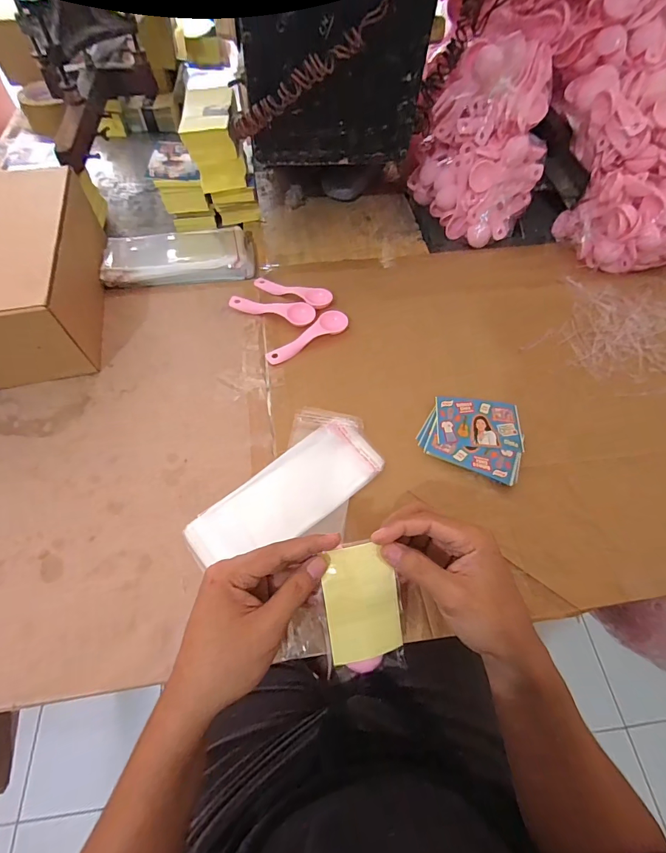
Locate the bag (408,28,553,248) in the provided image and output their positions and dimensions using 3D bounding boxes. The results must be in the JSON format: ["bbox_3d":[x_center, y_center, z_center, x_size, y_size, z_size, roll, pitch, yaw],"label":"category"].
[{"bbox_3d":[0.208,-0.388,0.548,0.174,0.199,0.140,22,62,10],"label":"bag"}]

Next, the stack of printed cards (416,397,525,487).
[{"bbox_3d":[0.153,0.005,0.425,0.103,0.008,0.091,24,65,9],"label":"stack of printed cards"}]

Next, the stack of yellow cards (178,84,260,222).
[{"bbox_3d":[-0.153,-0.358,0.549,0.081,0.159,0.071,-9,62,-7],"label":"stack of yellow cards"}]

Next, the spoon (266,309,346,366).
[{"bbox_3d":[-0.031,-0.109,0.479,0.110,0.009,0.030,-33,69,-17],"label":"spoon"}]

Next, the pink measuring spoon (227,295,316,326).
[{"bbox_3d":[-0.078,-0.153,0.506,0.114,0.013,0.034,18,64,6],"label":"pink measuring spoon"}]

